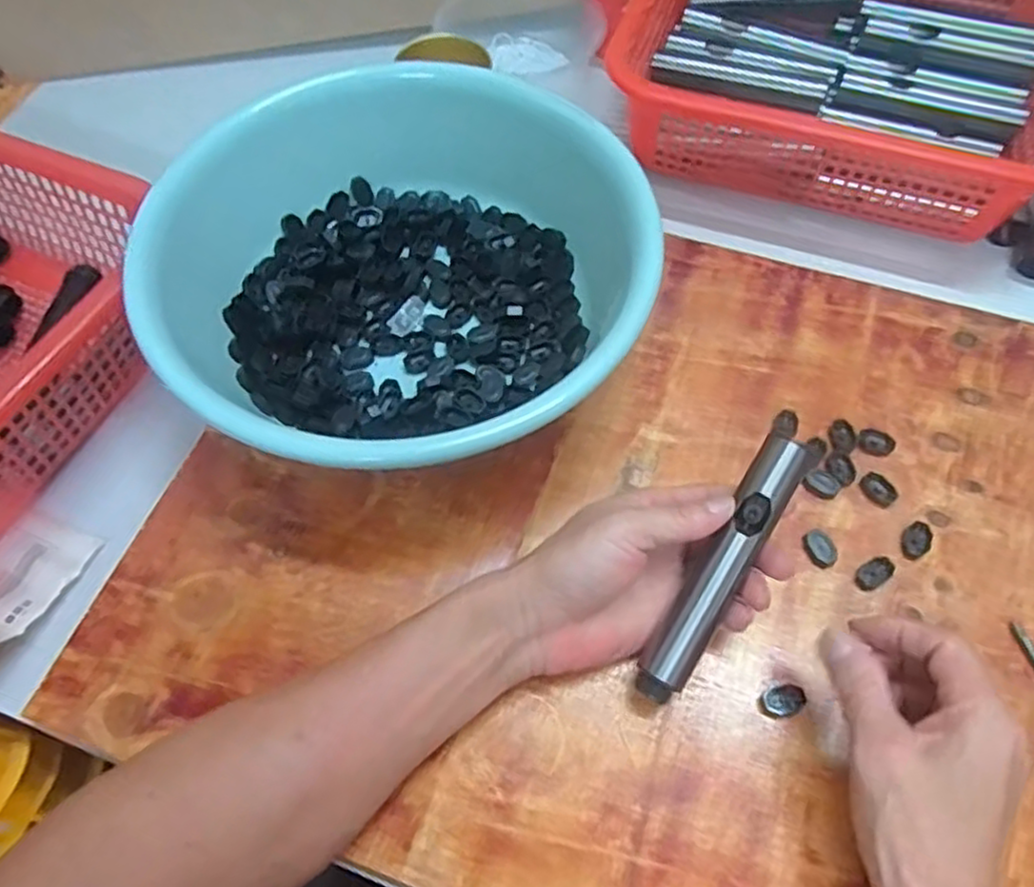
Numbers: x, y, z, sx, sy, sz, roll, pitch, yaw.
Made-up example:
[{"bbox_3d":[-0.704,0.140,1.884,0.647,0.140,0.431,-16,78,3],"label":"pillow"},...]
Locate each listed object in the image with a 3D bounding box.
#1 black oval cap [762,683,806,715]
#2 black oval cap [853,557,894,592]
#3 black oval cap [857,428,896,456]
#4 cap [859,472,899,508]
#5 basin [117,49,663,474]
[{"bbox_3d":[0.143,0.137,0.376,0.021,0.007,0.015,-7,63,-2],"label":"black oval cap"},{"bbox_3d":[0.207,0.076,0.407,0.022,0.008,0.014,-31,66,-14],"label":"black oval cap"},{"bbox_3d":[0.230,-0.001,0.450,0.023,0.006,0.017,11,63,7],"label":"black oval cap"},{"bbox_3d":[0.224,0.028,0.433,0.016,0.004,0.022,-42,69,-18],"label":"cap"},{"bbox_3d":[-0.072,-0.099,0.446,0.268,0.110,0.281,-1,63,1],"label":"basin"}]

